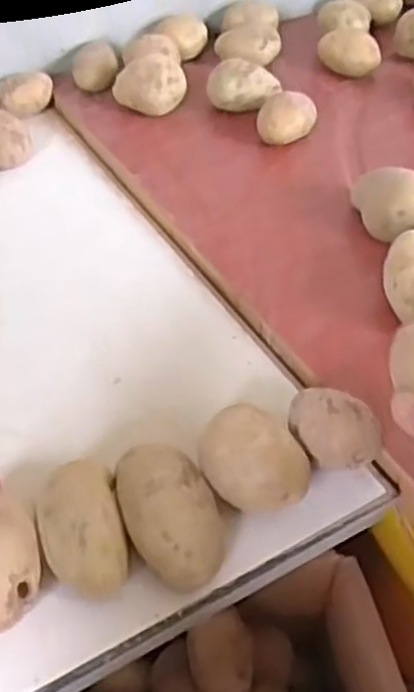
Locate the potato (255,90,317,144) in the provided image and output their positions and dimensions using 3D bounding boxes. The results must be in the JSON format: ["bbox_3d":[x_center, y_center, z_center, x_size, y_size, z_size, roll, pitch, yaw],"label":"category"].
[{"bbox_3d":[0.077,-0.216,0.760,0.055,0.042,0.057,6,50,8],"label":"potato"}]

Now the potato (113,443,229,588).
[{"bbox_3d":[-0.022,0.103,0.473,0.053,0.059,0.088,-22,51,-15],"label":"potato"}]

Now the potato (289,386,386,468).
[{"bbox_3d":[0.081,0.058,0.507,0.055,0.049,0.048,-4,49,-1],"label":"potato"}]

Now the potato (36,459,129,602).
[{"bbox_3d":[-0.073,0.112,0.467,0.048,0.050,0.083,-13,48,-9],"label":"potato"}]

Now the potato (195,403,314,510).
[{"bbox_3d":[0.028,0.076,0.488,0.069,0.055,0.051,28,56,25],"label":"potato"}]

